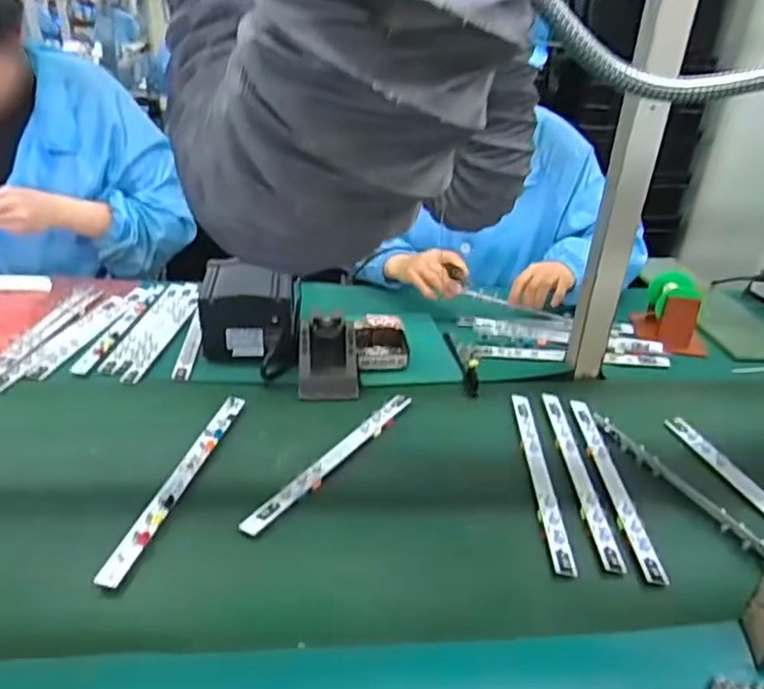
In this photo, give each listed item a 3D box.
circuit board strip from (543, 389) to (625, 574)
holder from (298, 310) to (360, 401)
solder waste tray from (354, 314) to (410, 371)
[{"bbox_3d":[0.224,0.140,0.716,0.023,0.006,0.281,2,29,-1],"label":"circuit board strip"},{"bbox_3d":[-0.072,0.016,0.846,0.078,0.073,0.110,0,29,-5],"label":"holder"},{"bbox_3d":[-0.002,0.000,0.905,0.080,0.047,0.091,1,29,-3],"label":"solder waste tray"}]

